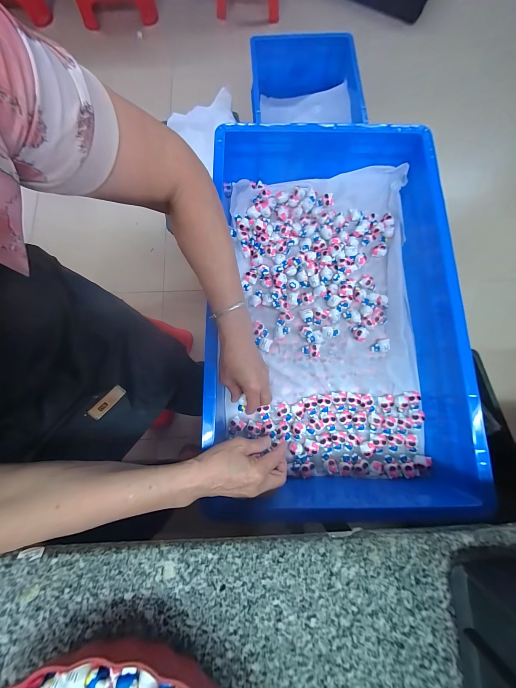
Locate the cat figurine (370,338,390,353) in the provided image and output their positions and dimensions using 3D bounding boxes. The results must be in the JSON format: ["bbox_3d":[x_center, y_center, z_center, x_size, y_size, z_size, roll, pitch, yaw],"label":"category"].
[{"bbox_3d":[0.237,0.003,0.460,0.030,0.019,0.025,3,80,0],"label":"cat figurine"}]

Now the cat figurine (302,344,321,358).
[{"bbox_3d":[0.103,0.012,0.459,0.034,0.013,0.024,2,80,0],"label":"cat figurine"}]

